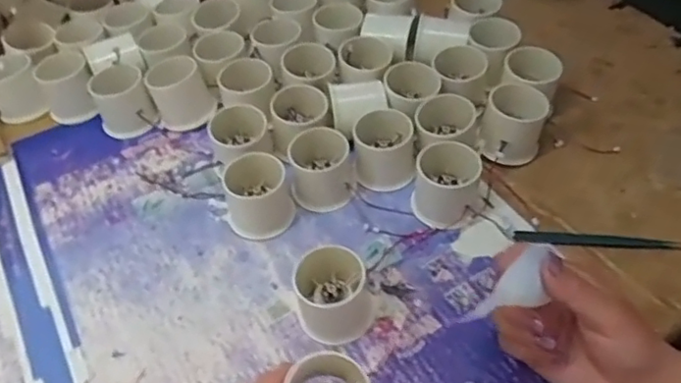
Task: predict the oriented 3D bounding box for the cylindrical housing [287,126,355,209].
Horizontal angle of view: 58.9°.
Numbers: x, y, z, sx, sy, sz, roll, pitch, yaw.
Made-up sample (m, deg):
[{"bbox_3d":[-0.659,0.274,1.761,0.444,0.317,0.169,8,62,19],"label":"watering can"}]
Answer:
[{"bbox_3d":[-0.017,-0.019,0.517,0.052,0.047,0.050,-3,48,3],"label":"cylindrical housing"}]

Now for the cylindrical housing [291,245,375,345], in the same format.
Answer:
[{"bbox_3d":[-0.005,0.075,0.445,0.056,0.044,0.058,-3,48,3],"label":"cylindrical housing"}]

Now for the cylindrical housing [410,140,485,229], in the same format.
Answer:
[{"bbox_3d":[0.086,-0.006,0.493,0.049,0.045,0.049,-3,48,3],"label":"cylindrical housing"}]

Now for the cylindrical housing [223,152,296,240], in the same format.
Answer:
[{"bbox_3d":[-0.070,0.002,0.503,0.056,0.044,0.059,-3,48,3],"label":"cylindrical housing"}]

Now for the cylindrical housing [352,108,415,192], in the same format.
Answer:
[{"bbox_3d":[0.037,-0.038,0.524,0.051,0.050,0.056,-3,48,3],"label":"cylindrical housing"}]

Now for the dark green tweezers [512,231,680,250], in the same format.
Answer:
[{"bbox_3d":[0.202,0.038,0.476,0.123,0.006,0.011,4,49,9],"label":"dark green tweezers"}]

